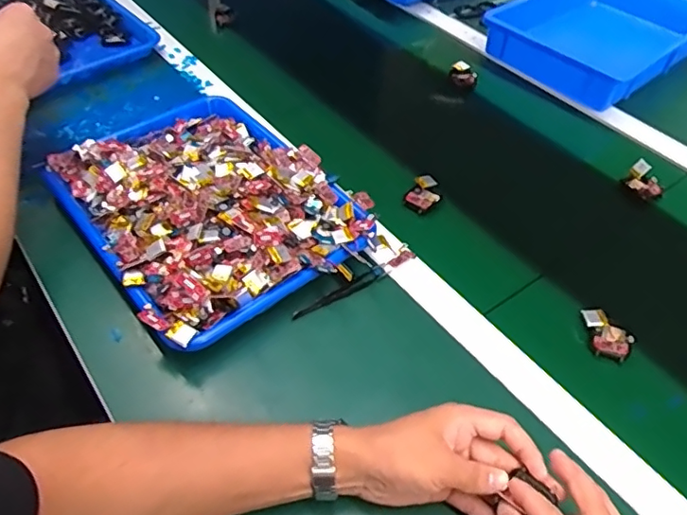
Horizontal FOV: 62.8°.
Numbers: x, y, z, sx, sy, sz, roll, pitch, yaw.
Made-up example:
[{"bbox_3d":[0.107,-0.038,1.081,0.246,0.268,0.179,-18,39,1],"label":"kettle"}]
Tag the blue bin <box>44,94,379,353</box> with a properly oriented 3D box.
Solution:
[{"bbox_3d":[-0.152,-0.074,0.620,0.258,0.052,0.329,-30,57,-26],"label":"blue bin"}]

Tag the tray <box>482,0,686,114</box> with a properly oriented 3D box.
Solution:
[{"bbox_3d":[0.433,-0.375,0.932,0.261,0.062,0.368,38,57,26],"label":"tray"}]

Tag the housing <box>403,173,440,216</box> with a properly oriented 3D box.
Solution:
[{"bbox_3d":[0.099,-0.078,0.681,0.037,0.017,0.056,23,52,17],"label":"housing"}]

